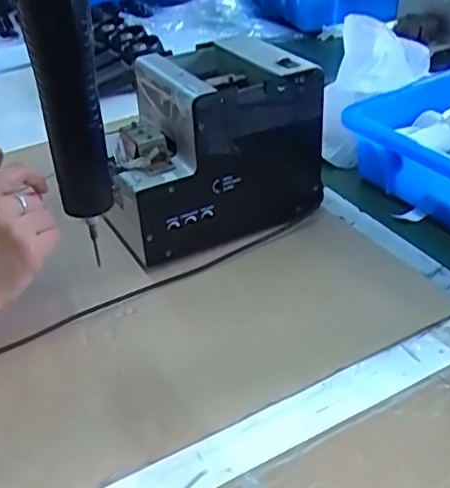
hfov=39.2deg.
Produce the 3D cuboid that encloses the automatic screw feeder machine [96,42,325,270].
[{"bbox_3d":[-0.025,-0.088,0.582,0.184,0.146,0.135,-21,37,-22],"label":"automatic screw feeder machine"}]

